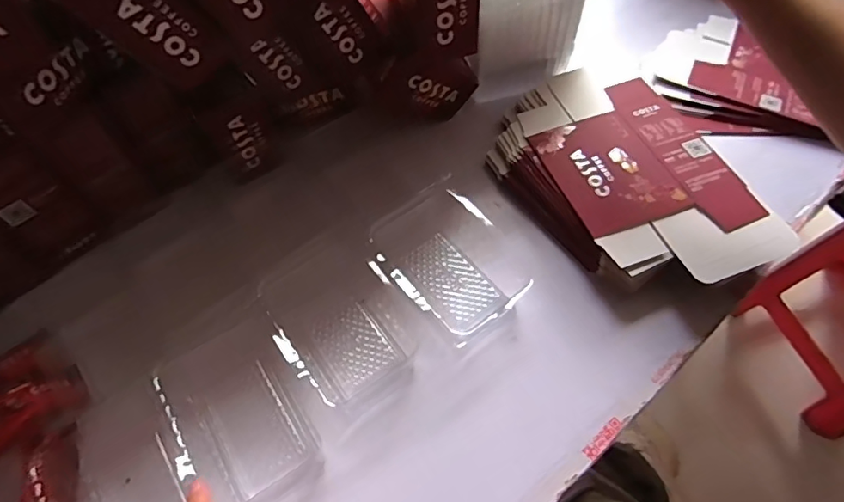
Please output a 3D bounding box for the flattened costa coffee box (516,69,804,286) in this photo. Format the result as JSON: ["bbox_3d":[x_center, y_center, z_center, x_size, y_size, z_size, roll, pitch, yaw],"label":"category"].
[{"bbox_3d":[0.179,-0.073,0.429,0.135,0.010,0.235,-22,59,-9],"label":"flattened costa coffee box"}]

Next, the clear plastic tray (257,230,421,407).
[{"bbox_3d":[-0.068,0.046,0.397,0.096,0.013,0.128,-33,63,-18],"label":"clear plastic tray"}]

